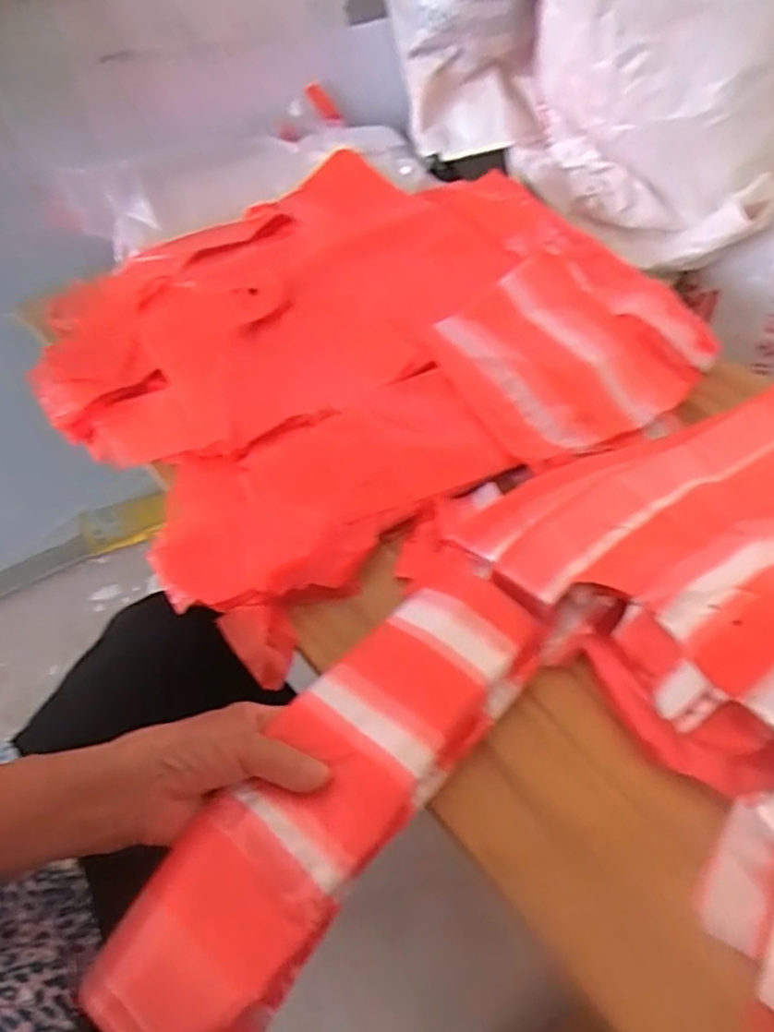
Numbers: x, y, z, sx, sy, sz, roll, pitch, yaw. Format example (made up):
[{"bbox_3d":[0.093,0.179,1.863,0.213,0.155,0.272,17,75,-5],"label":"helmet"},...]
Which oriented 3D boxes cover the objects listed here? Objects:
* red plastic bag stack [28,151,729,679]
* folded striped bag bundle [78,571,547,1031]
[{"bbox_3d":[-0.033,-0.170,0.677,0.528,0.068,0.494,-31,56,-20],"label":"red plastic bag stack"},{"bbox_3d":[-0.024,0.152,0.408,0.092,0.050,0.313,32,57,22],"label":"folded striped bag bundle"}]

